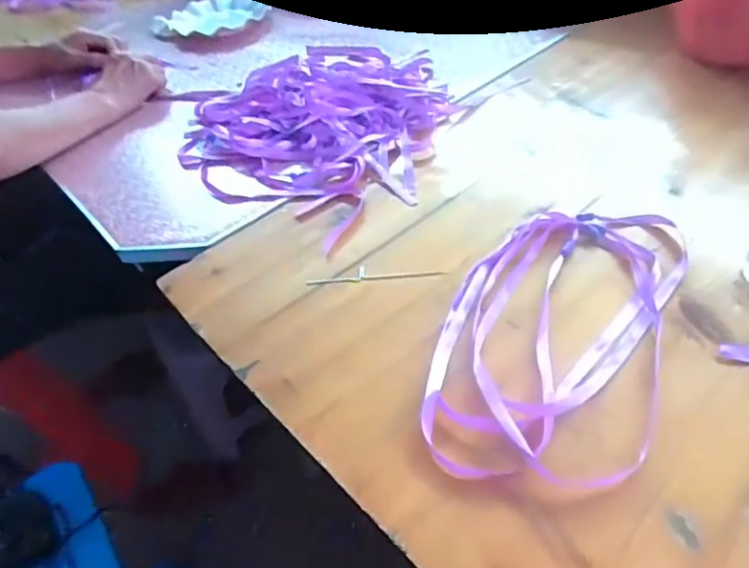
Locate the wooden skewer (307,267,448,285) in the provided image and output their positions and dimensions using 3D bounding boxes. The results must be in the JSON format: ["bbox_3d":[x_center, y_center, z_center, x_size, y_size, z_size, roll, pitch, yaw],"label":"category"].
[{"bbox_3d":[0.001,-0.008,0.487,0.121,0.006,0.015,-3,43,5],"label":"wooden skewer"}]

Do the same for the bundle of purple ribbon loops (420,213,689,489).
[{"bbox_3d":[0.139,0.024,0.416,0.155,0.018,0.287,16,48,24],"label":"bundle of purple ribbon loops"}]

